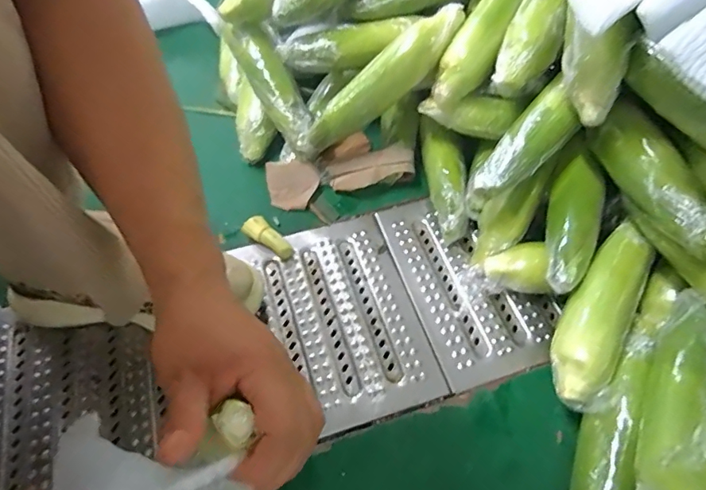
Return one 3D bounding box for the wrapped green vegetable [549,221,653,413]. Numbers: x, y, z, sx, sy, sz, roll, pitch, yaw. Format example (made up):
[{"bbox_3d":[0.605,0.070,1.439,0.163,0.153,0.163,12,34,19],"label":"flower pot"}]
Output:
[{"bbox_3d":[0.238,0.072,0.441,0.064,0.042,0.170,26,63,14],"label":"wrapped green vegetable"}]

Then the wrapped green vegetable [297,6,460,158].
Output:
[{"bbox_3d":[0.027,-0.187,0.551,0.253,0.040,0.048,-37,60,19],"label":"wrapped green vegetable"}]

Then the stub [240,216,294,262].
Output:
[{"bbox_3d":[-0.107,-0.007,0.578,0.074,0.018,0.029,38,66,21],"label":"stub"}]

